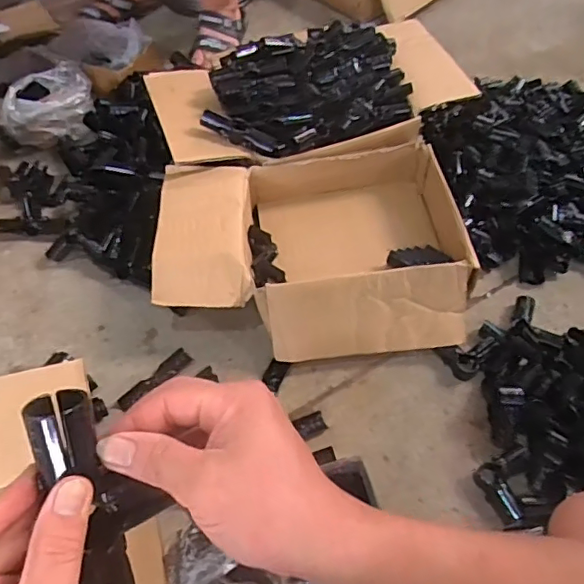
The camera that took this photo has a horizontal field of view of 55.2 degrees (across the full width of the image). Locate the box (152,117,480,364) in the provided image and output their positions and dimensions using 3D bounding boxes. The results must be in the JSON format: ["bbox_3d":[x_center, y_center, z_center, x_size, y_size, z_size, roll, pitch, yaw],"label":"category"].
[{"bbox_3d":[0.029,-0.092,0.928,0.466,0.154,0.391,-6,58,-3],"label":"box"}]

